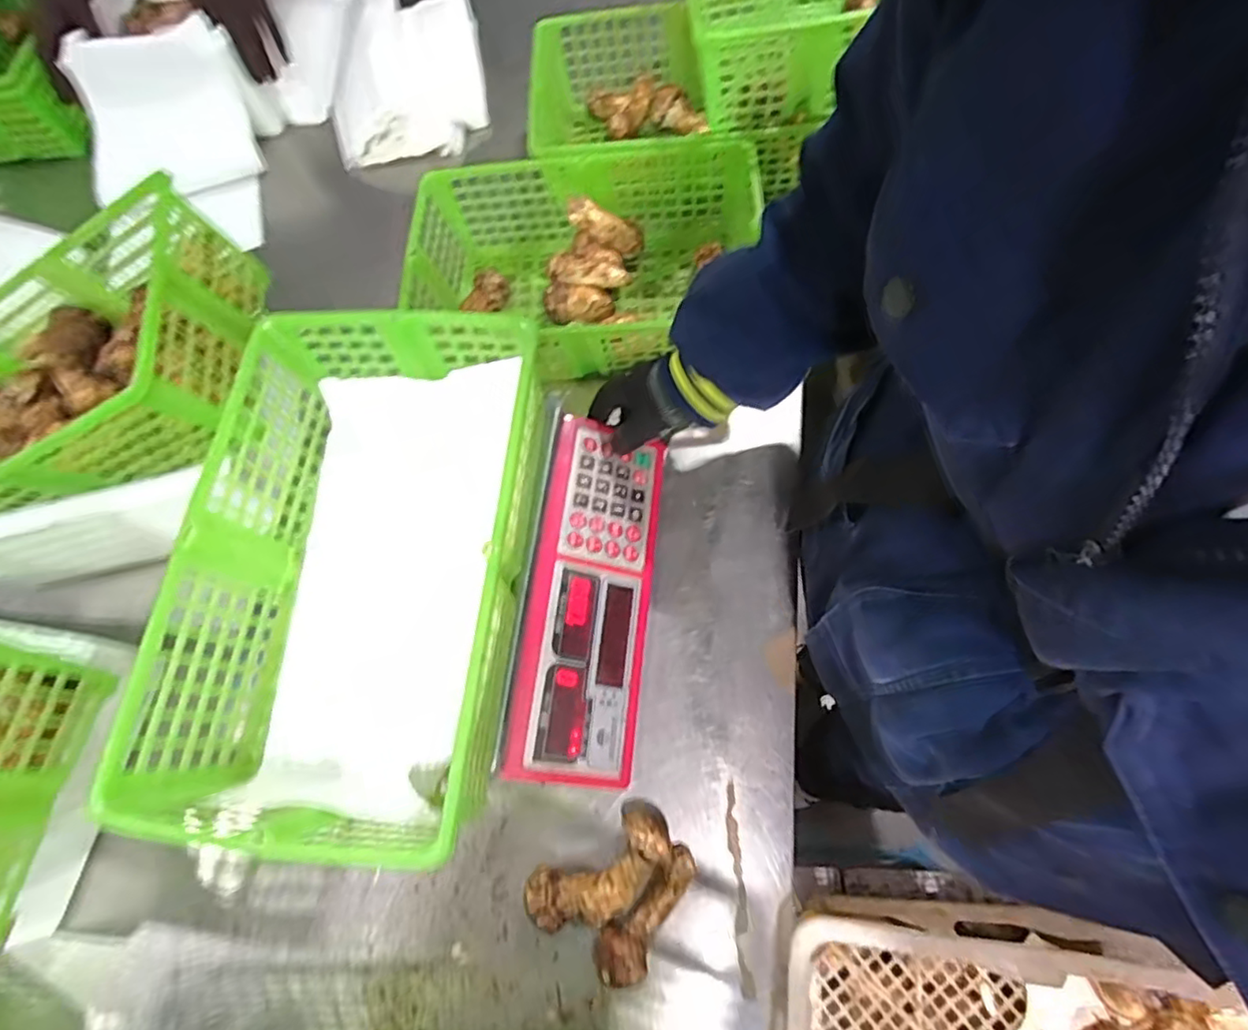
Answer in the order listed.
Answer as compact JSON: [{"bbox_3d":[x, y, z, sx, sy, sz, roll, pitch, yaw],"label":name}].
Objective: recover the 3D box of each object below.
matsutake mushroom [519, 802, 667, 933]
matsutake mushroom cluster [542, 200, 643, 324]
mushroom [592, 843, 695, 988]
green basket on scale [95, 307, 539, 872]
[{"bbox_3d":[-0.017,0.269,0.471,0.116,0.052,0.054,-32,70,-7],"label":"matsutake mushroom"},{"bbox_3d":[-0.035,-0.261,0.658,0.088,0.066,0.122,9,71,8],"label":"matsutake mushroom cluster"},{"bbox_3d":[0.017,0.296,0.467,0.034,0.034,0.101,36,77,16],"label":"mushroom"},{"bbox_3d":[-0.184,0.032,0.436,0.211,0.116,0.346,2,70,6],"label":"green basket on scale"}]

